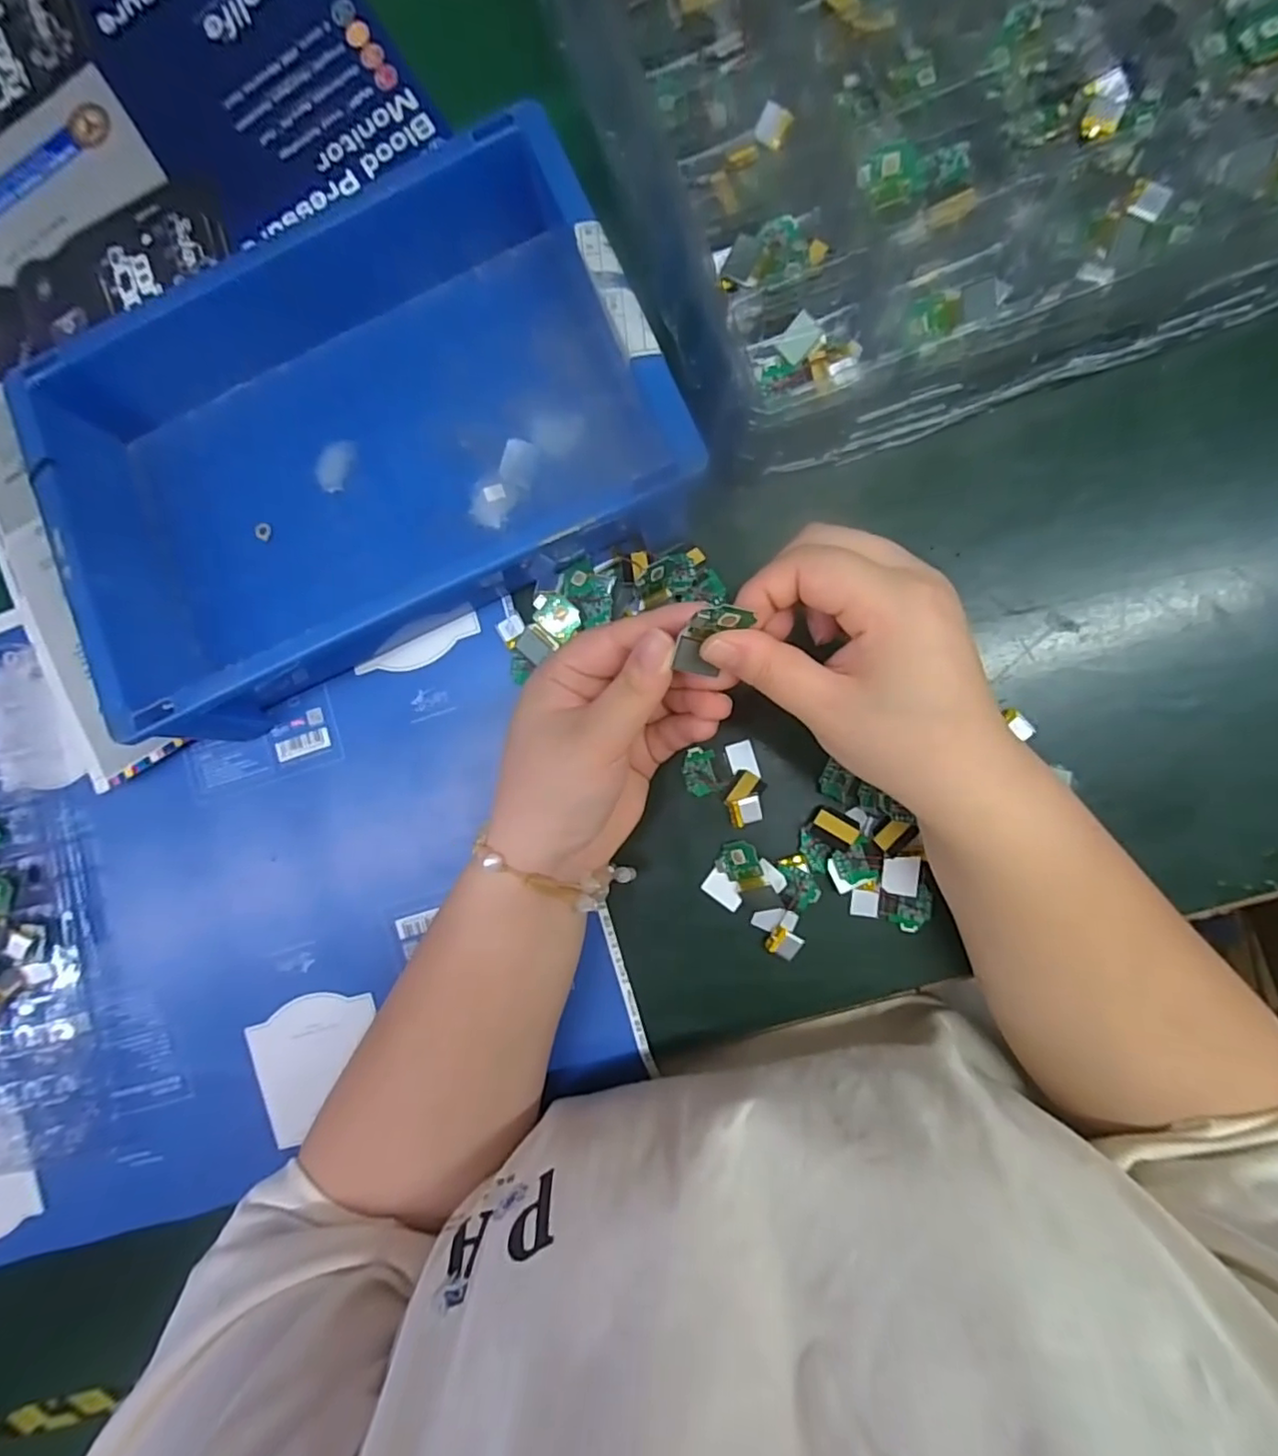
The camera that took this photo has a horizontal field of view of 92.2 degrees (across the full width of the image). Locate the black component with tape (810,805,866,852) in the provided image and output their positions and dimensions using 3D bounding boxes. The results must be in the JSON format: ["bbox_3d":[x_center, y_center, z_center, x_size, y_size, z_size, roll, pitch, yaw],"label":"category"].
[{"bbox_3d":[0.101,0.053,0.317,0.025,0.013,0.018,27,90,6],"label":"black component with tape"}]

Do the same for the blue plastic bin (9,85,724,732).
[{"bbox_3d":[-0.150,-0.152,0.323,0.314,0.070,0.209,-29,85,4],"label":"blue plastic bin"}]

